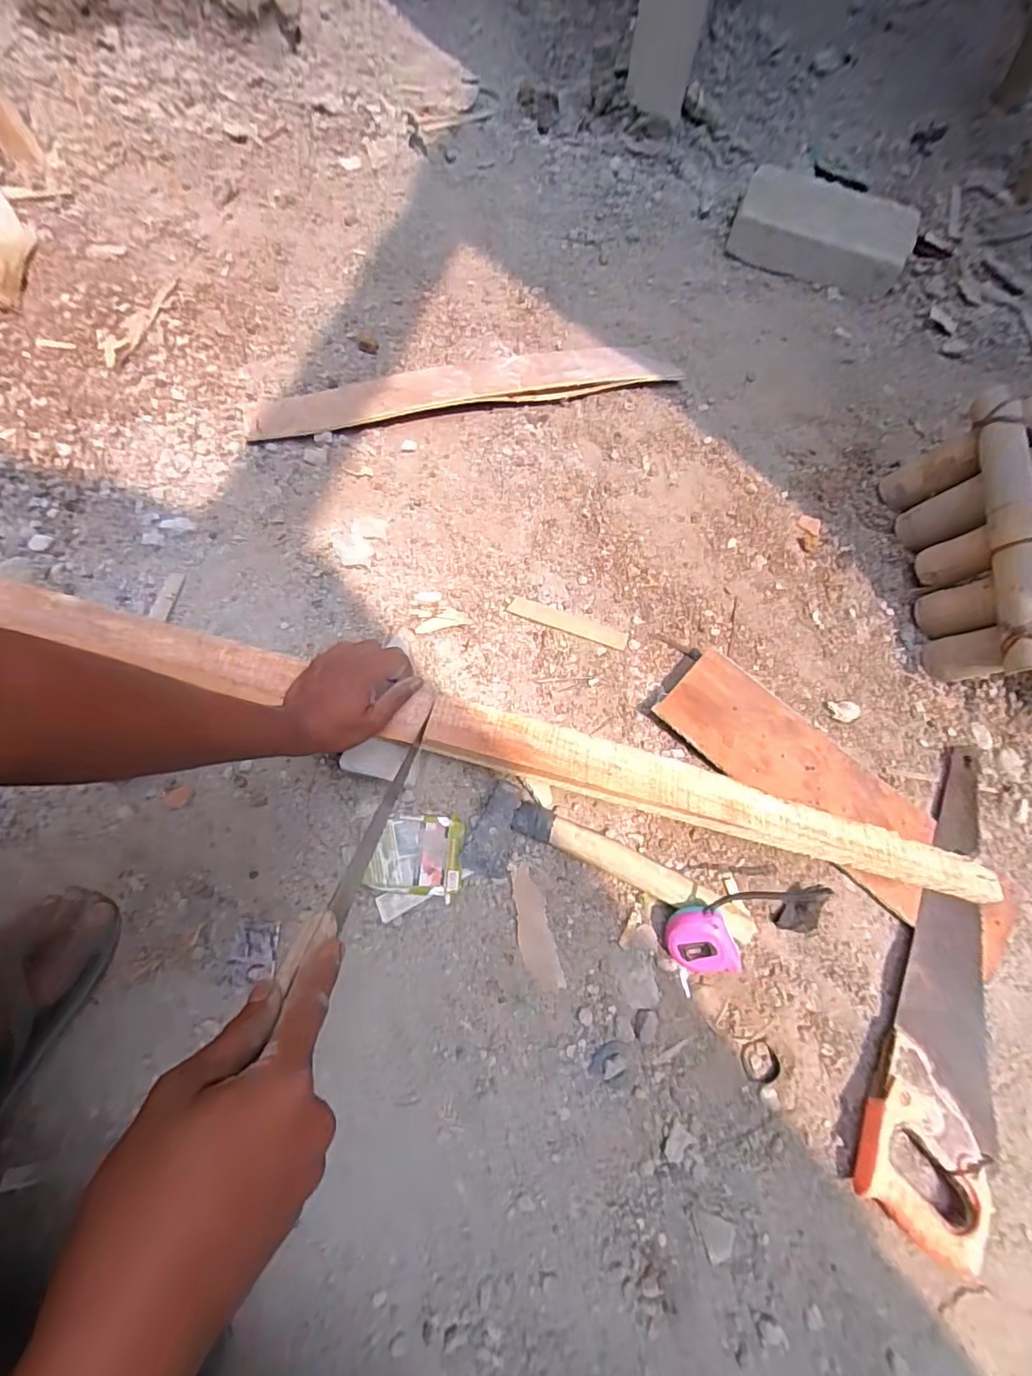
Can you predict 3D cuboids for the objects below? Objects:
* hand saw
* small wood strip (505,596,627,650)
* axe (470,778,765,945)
[{"bbox_3d":[0.486,0.300,0.560,0.119,0.030,0.493,30,70,8],"label":"hand saw"},{"bbox_3d":[0.070,-0.088,0.709,0.164,0.006,0.026,18,68,4],"label":"small wood strip"},{"bbox_3d":[0.104,0.203,0.578,0.317,0.028,0.098,18,68,4],"label":"axe"}]

